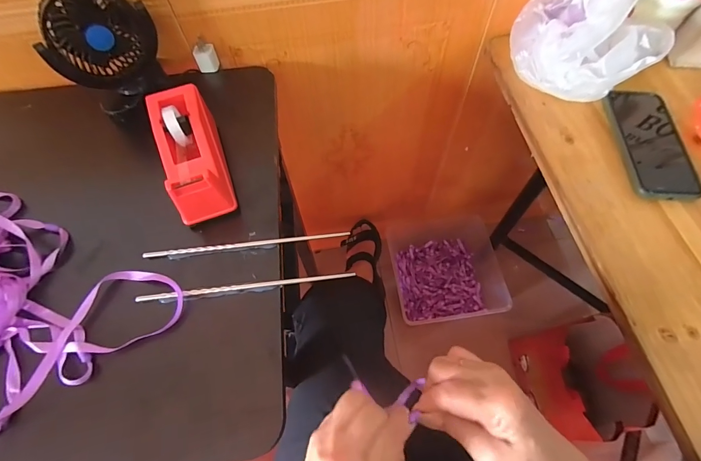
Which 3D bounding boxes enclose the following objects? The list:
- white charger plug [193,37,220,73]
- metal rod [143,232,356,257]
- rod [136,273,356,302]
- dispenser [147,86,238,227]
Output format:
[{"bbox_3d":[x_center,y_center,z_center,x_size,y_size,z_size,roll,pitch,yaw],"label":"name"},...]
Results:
[{"bbox_3d":[-0.209,-0.253,0.515,0.028,0.043,0.028,4,63,5],"label":"white charger plug"},{"bbox_3d":[-0.112,0.016,0.388,0.220,0.006,0.007,-7,63,-1],"label":"metal rod"},{"bbox_3d":[-0.111,0.059,0.366,0.214,0.012,0.007,-7,63,-1],"label":"rod"},{"bbox_3d":[-0.181,-0.087,0.407,0.061,0.076,0.155,-19,64,-7],"label":"dispenser"}]

